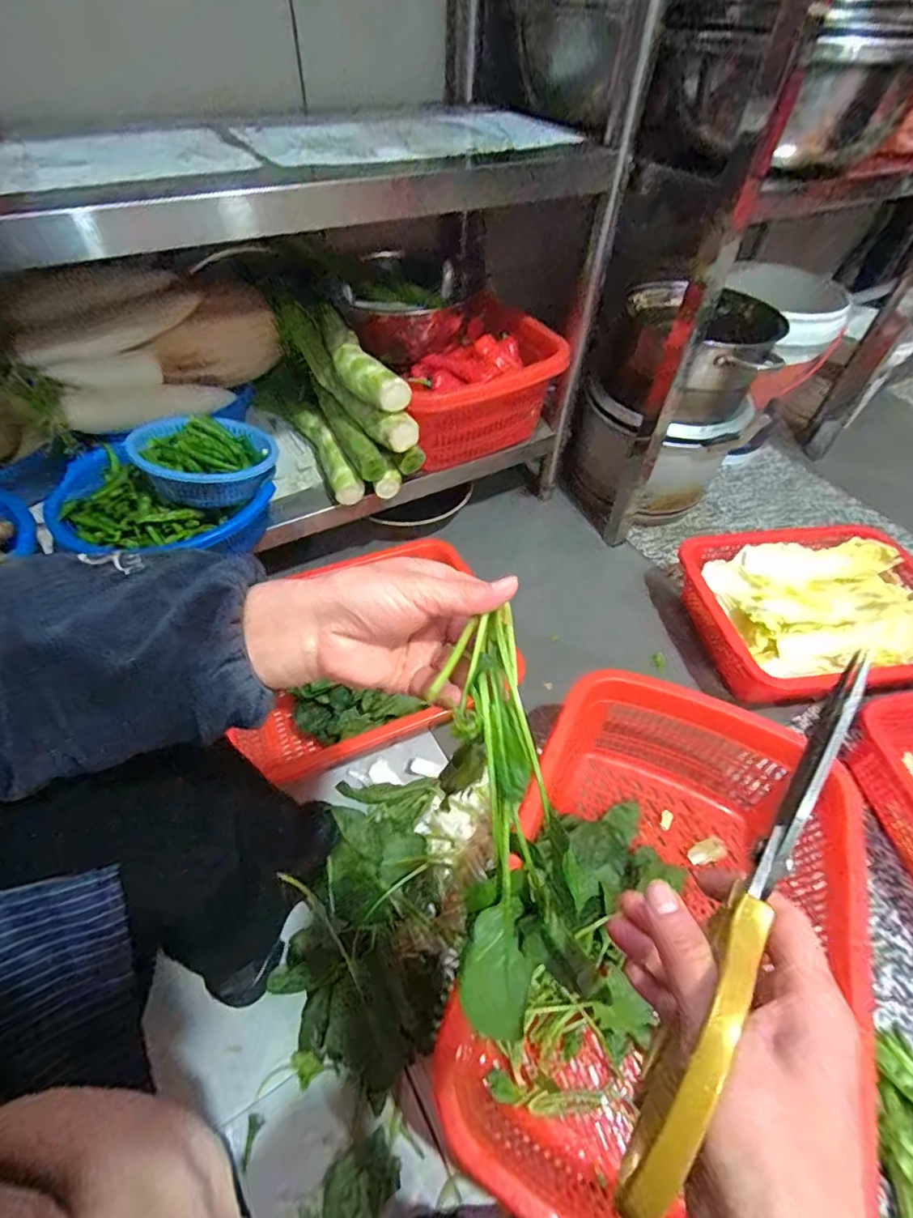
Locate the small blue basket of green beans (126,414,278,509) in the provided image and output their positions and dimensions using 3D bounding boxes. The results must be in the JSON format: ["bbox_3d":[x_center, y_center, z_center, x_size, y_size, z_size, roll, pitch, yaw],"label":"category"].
[{"bbox_3d":[-0.371,-0.224,0.774,0.194,0.075,0.179,-9,48,-27],"label":"small blue basket of green beans"}]

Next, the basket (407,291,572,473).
[{"bbox_3d":[0.035,-0.405,0.976,0.335,0.181,0.208,-22,55,-19],"label":"basket"}]

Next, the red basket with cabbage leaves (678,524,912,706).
[{"bbox_3d":[0.632,0.001,0.921,0.415,0.150,0.321,-4,51,-6],"label":"red basket with cabbage leaves"}]

